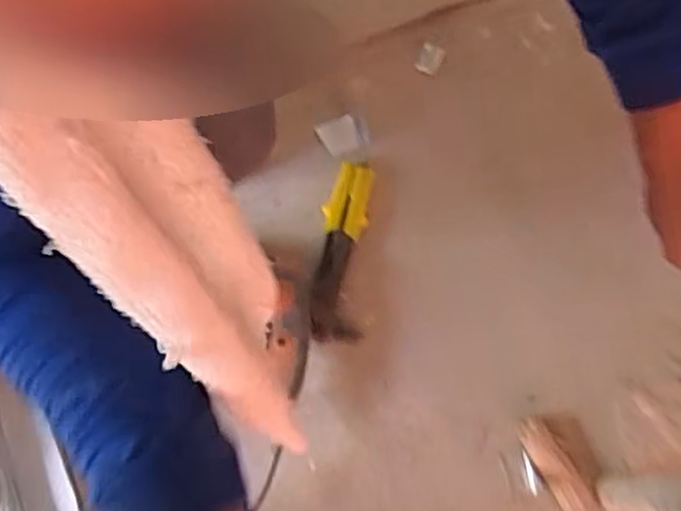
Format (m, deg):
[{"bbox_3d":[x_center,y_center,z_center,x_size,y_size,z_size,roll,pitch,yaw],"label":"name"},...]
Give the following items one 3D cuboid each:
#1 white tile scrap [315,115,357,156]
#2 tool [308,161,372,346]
[{"bbox_3d":[-0.003,-0.173,1.044,0.054,0.008,0.061,-17,71,-7],"label":"white tile scrap"},{"bbox_3d":[0.001,-0.011,0.976,0.067,0.016,0.255,5,70,1],"label":"tool"}]

